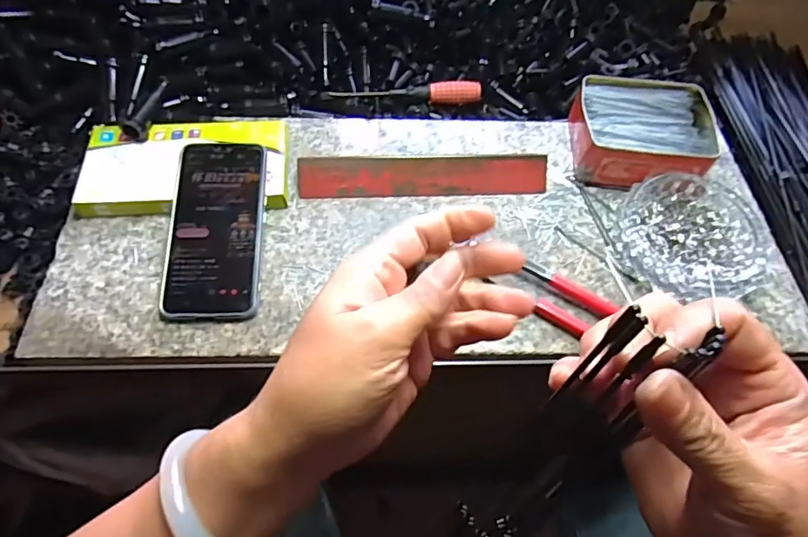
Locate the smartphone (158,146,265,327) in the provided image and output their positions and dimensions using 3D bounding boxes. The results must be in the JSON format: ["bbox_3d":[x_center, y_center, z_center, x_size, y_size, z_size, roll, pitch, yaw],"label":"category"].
[{"bbox_3d":[-0.155,-0.035,0.423,0.076,0.007,0.157,-1,69,-2],"label":"smartphone"}]

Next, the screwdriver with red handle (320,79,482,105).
[{"bbox_3d":[-0.001,-0.187,0.538,0.163,0.019,0.016,1,58,-2],"label":"screwdriver with red handle"}]

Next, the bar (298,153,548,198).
[{"bbox_3d":[0.019,-0.086,0.471,0.228,0.031,0.031,-1,58,-3],"label":"bar"}]

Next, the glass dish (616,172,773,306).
[{"bbox_3d":[0.248,-0.028,0.445,0.121,0.027,0.118,1,58,-2],"label":"glass dish"}]

